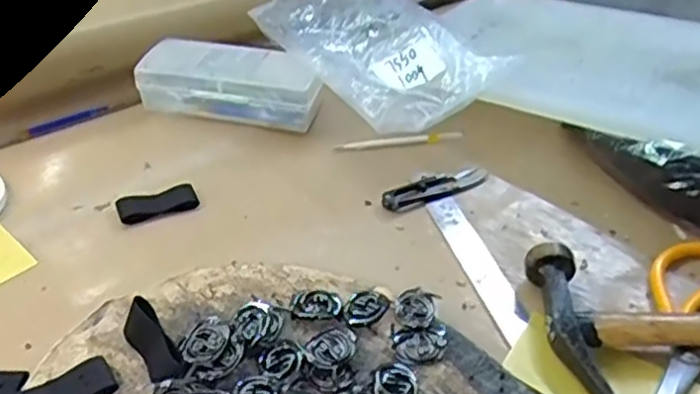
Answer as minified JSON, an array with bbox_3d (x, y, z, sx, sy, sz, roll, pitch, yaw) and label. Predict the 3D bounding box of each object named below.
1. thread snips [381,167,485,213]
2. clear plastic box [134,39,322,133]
[{"bbox_3d":[0.071,-0.010,0.572,0.100,0.012,0.031,-20,43,-27],"label":"thread snips"},{"bbox_3d":[-0.108,-0.110,0.656,0.168,0.049,0.074,11,38,9],"label":"clear plastic box"}]

